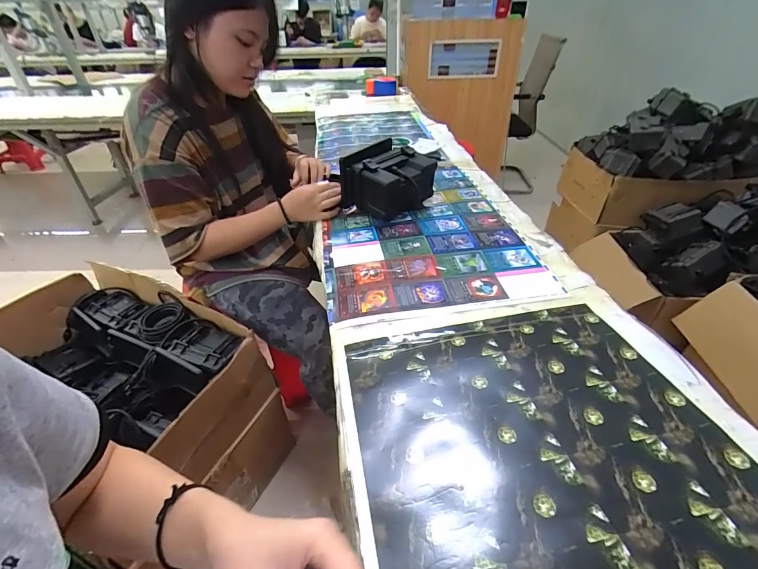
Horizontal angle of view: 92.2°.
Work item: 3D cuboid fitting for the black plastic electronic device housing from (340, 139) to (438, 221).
[{"bbox_3d":[0.018,-0.222,0.794,0.138,0.119,0.151,28,45,33],"label":"black plastic electronic device housing"}]

